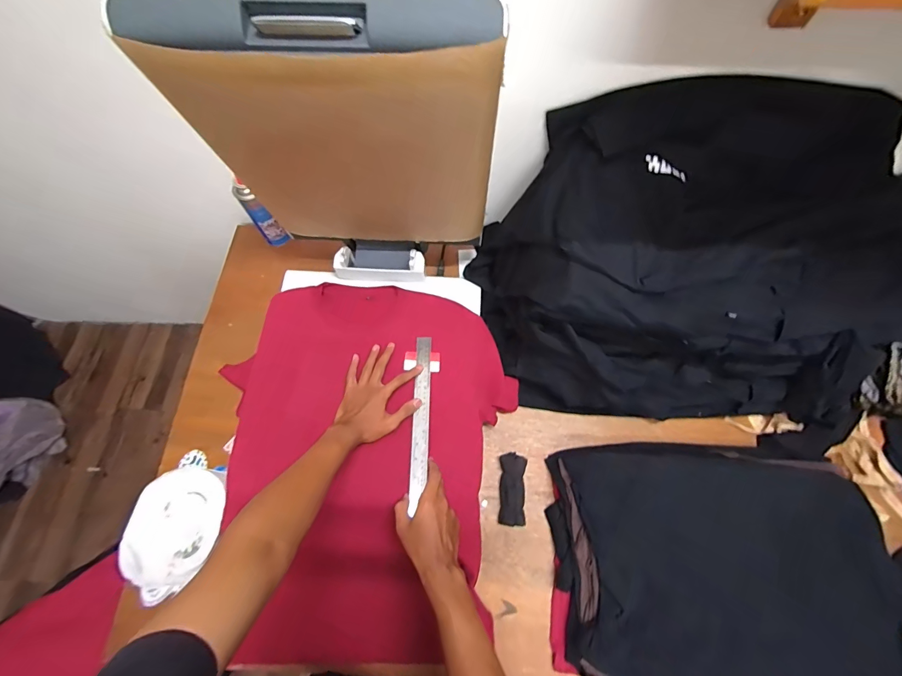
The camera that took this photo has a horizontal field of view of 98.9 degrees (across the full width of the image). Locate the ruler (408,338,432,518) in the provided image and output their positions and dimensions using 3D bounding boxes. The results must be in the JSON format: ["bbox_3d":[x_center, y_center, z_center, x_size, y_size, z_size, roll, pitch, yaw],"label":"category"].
[{"bbox_3d":[-0.053,0.138,0.690,0.031,0.007,0.296,2,66,1],"label":"ruler"}]

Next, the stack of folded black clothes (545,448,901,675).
[{"bbox_3d":[0.453,0.380,0.660,0.531,0.068,0.376,0,70,1],"label":"stack of folded black clothes"}]

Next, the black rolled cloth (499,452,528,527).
[{"bbox_3d":[0.118,0.284,0.727,0.048,0.032,0.126,3,70,1],"label":"black rolled cloth"}]

